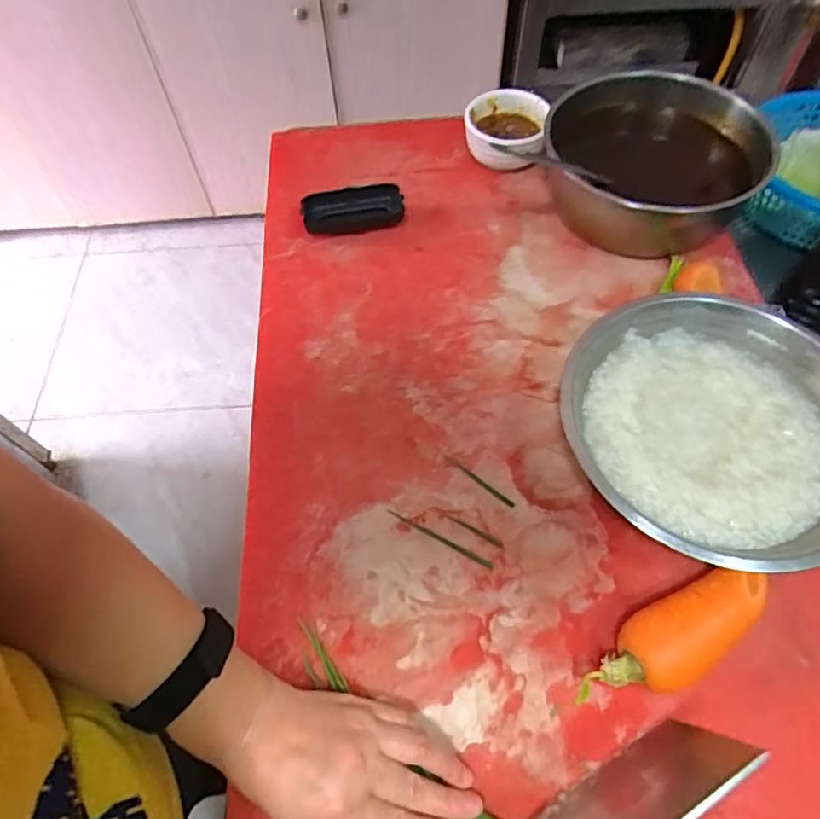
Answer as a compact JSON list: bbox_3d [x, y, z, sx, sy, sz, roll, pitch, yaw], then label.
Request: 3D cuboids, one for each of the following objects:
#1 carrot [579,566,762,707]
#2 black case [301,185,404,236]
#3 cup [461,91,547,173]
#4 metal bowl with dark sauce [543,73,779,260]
[{"bbox_3d":[0.182,0.159,0.392,0.156,0.042,0.048,-29,62,-14],"label":"carrot"},{"bbox_3d":[-0.063,-0.221,0.629,0.107,0.024,0.048,-7,59,-2],"label":"black case"},{"bbox_3d":[0.114,-0.333,0.674,0.090,0.050,0.105,10,61,9],"label":"cup"},{"bbox_3d":[0.250,-0.254,0.597,0.194,0.101,0.183,3,60,4],"label":"metal bowl with dark sauce"}]

